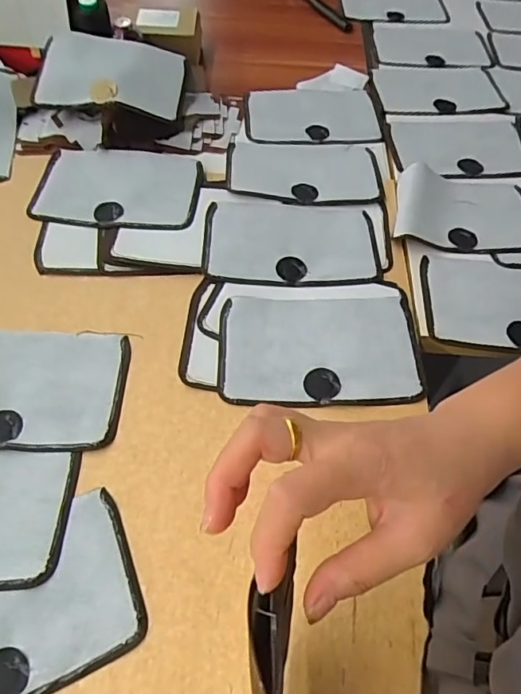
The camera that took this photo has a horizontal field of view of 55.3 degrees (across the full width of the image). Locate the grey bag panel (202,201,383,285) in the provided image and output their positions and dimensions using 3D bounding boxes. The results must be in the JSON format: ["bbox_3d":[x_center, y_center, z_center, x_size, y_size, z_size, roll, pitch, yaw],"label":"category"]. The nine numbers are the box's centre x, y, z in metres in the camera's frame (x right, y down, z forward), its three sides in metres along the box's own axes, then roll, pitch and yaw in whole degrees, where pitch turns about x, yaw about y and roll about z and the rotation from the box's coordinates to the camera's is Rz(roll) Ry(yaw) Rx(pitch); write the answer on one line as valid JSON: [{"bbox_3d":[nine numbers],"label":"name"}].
[{"bbox_3d":[0.041,-0.140,0.651,0.223,0.009,0.141,1,57,-2],"label":"grey bag panel"}]

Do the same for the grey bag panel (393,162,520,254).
[{"bbox_3d":[0.284,-0.193,0.689,0.194,0.029,0.153,6,57,2],"label":"grey bag panel"}]

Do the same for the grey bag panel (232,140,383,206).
[{"bbox_3d":[0.063,-0.259,0.740,0.218,0.022,0.148,0,57,-2],"label":"grey bag panel"}]

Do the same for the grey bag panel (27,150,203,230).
[{"bbox_3d":[-0.198,-0.224,0.694,0.221,0.017,0.149,0,57,-2],"label":"grey bag panel"}]

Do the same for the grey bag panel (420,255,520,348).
[{"bbox_3d":[0.305,-0.054,0.609,0.210,0.011,0.127,7,57,2],"label":"grey bag panel"}]

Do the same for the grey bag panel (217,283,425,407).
[{"bbox_3d":[0.066,0.001,0.564,0.222,0.007,0.142,-2,58,-1],"label":"grey bag panel"}]

